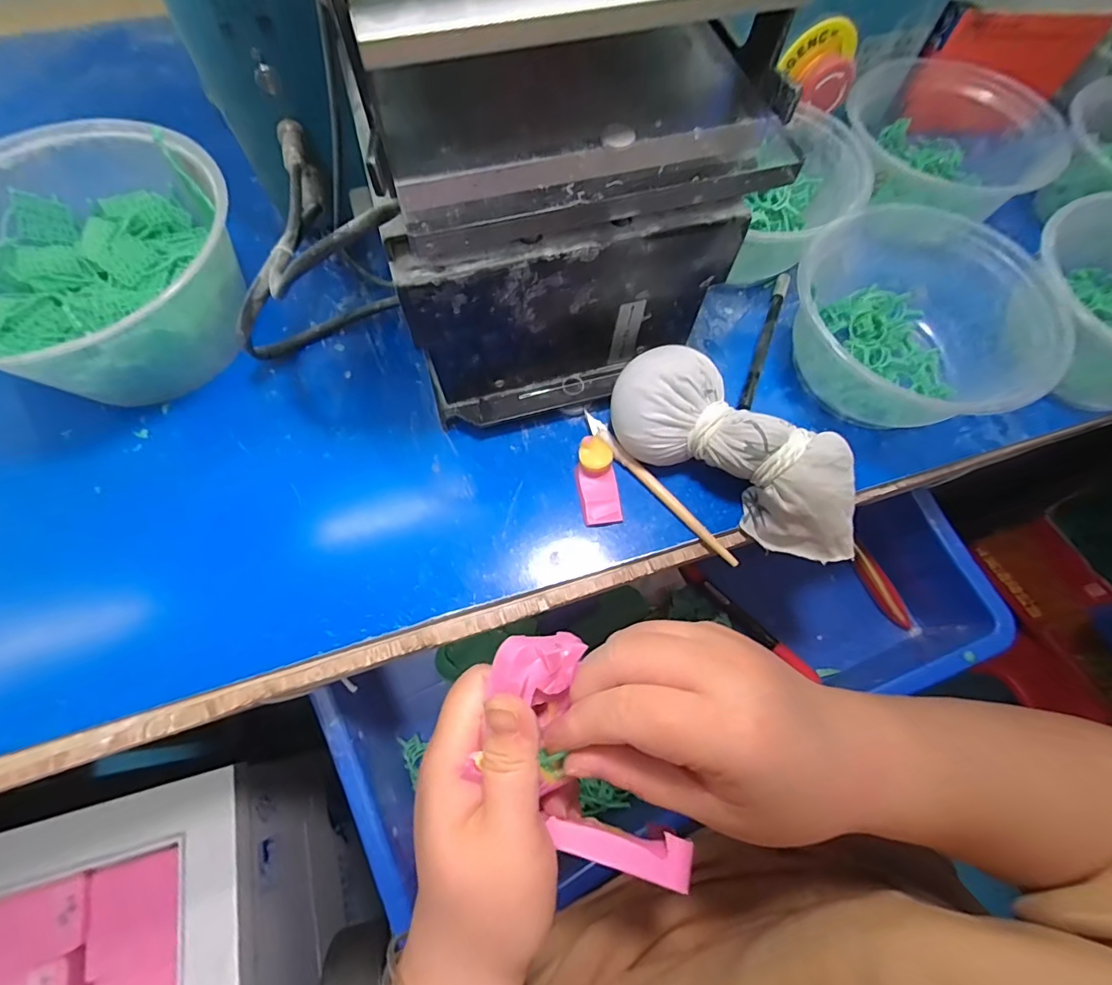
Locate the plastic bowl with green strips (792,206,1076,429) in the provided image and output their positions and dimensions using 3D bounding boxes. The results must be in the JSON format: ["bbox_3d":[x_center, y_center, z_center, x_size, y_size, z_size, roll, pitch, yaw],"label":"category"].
[{"bbox_3d":[0.196,-0.089,0.282,0.129,0.065,0.128,1,67,-1],"label":"plastic bowl with green strips"}]

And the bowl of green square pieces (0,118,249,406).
[{"bbox_3d":[-0.261,-0.129,0.286,0.153,0.078,0.154,1,67,-1],"label":"bowl of green square pieces"}]

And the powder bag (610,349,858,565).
[{"bbox_3d":[0.097,-0.022,0.259,0.145,0.050,0.052,29,70,10],"label":"powder bag"}]

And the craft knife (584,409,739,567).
[{"bbox_3d":[0.056,-0.003,0.274,0.008,0.008,0.116,-37,73,-15],"label":"craft knife"}]

